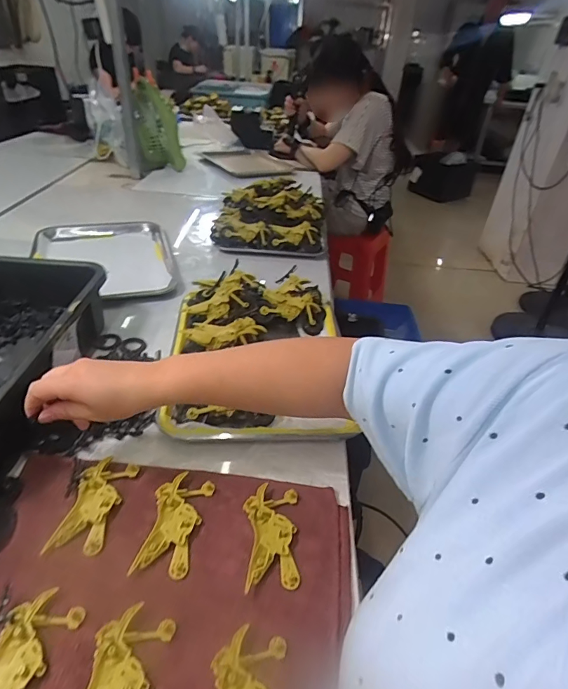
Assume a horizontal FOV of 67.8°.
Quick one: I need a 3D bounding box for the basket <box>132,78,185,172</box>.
[{"bbox_3d":[-0.416,-0.697,1.377,0.152,0.240,0.088,7,36,2],"label":"basket"}]

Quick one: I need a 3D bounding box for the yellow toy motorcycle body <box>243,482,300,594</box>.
[{"bbox_3d":[-0.012,0.183,0.410,0.052,0.008,0.100,4,36,-2],"label":"yellow toy motorcycle body"}]

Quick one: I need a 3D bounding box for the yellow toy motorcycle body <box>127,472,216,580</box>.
[{"bbox_3d":[-0.107,0.172,0.413,0.051,0.007,0.101,8,36,4],"label":"yellow toy motorcycle body"}]

